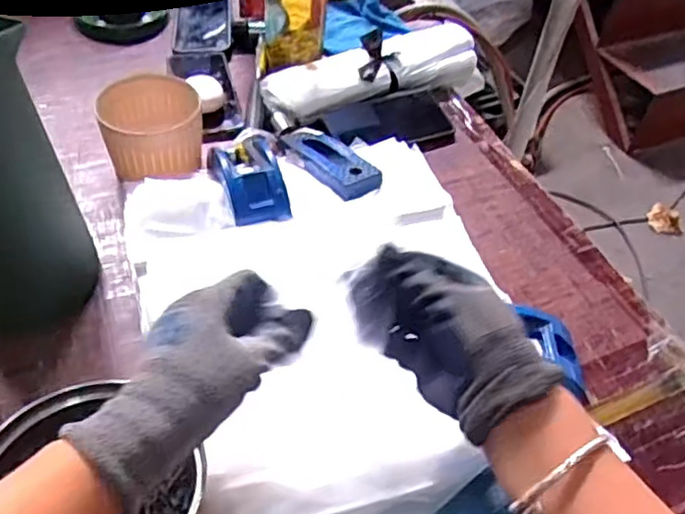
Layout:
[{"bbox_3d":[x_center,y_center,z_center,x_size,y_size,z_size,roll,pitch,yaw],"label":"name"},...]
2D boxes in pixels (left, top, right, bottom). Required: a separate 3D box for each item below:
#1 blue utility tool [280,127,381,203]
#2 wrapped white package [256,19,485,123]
[{"bbox_3d":[-0.016,-0.111,0.736,0.056,0.023,0.142,-23,53,-25],"label":"blue utility tool"},{"bbox_3d":[0.050,-0.239,0.868,0.315,0.057,0.092,-21,53,-24],"label":"wrapped white package"}]

